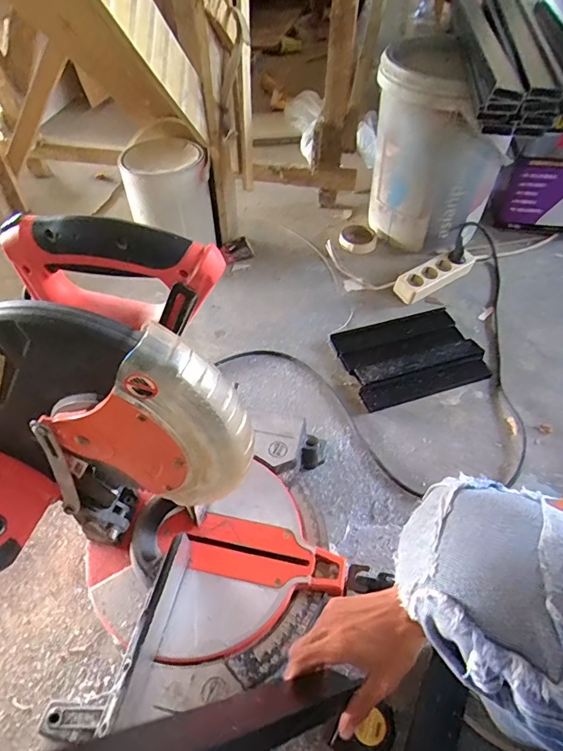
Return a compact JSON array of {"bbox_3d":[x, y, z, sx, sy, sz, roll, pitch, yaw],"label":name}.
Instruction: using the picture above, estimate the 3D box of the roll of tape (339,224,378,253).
[{"bbox_3d":[0.187,-0.333,1.140,0.092,0.027,0.092,1,49,-1],"label":"roll of tape"}]

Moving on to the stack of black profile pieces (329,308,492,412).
[{"bbox_3d":[0.249,-0.044,0.893,0.253,0.032,0.185,-14,51,-14],"label":"stack of black profile pieces"}]

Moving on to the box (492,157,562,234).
[{"bbox_3d":[0.632,-0.414,1.086,0.240,0.180,0.038,8,50,7],"label":"box"}]

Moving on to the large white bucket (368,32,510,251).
[{"bbox_3d":[0.337,-0.495,1.038,0.277,0.352,0.304,16,51,11],"label":"large white bucket"}]

